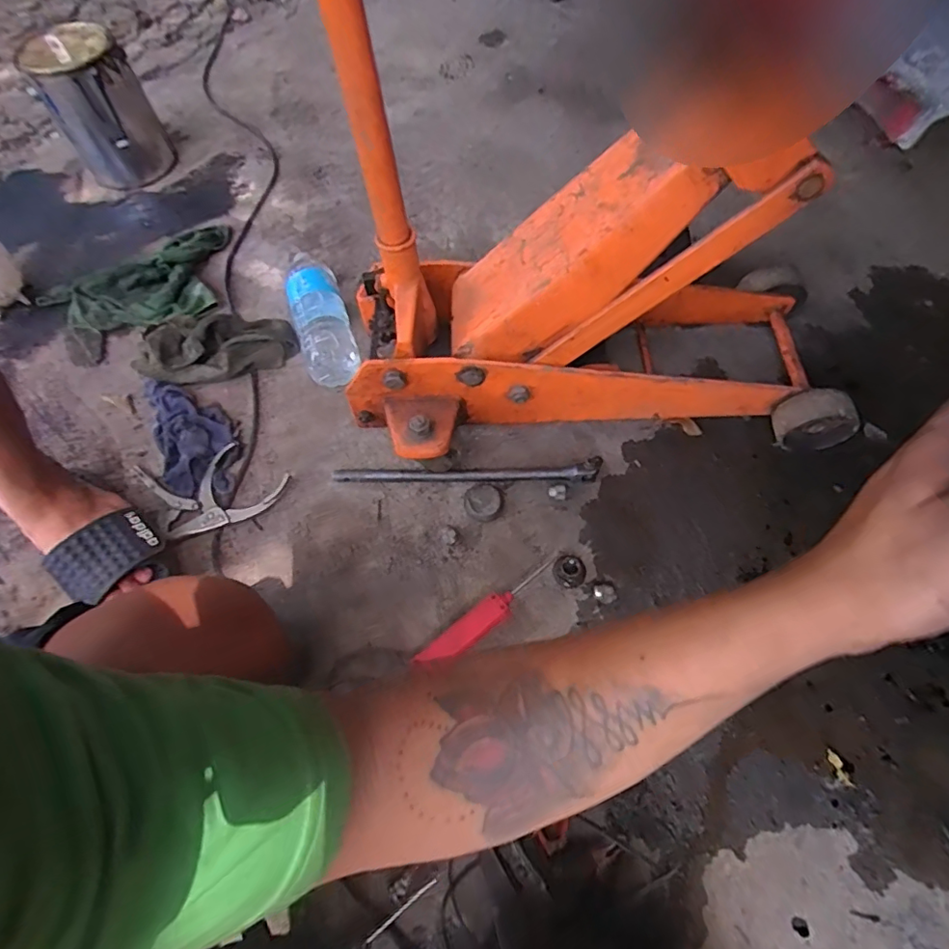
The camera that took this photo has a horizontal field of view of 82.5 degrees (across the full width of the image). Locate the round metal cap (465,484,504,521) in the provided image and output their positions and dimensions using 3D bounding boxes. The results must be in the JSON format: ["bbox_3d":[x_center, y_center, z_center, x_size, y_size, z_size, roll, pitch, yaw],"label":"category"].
[{"bbox_3d":[0.012,0.036,0.717,0.049,0.016,0.050,-1,63,1],"label":"round metal cap"}]

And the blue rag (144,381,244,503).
[{"bbox_3d":[-0.402,-0.062,0.771,0.097,0.034,0.219,-24,65,-10],"label":"blue rag"}]

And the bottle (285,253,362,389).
[{"bbox_3d":[-0.238,-0.241,0.840,0.082,0.070,0.233,-17,63,-7],"label":"bottle"}]

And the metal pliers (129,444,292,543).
[{"bbox_3d":[-0.350,0.014,0.730,0.186,0.023,0.127,-22,64,-9],"label":"metal pliers"}]

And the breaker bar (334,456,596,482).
[{"bbox_3d":[-0.010,-0.004,0.731,0.361,0.029,0.032,-1,63,1],"label":"breaker bar"}]

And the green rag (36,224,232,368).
[{"bbox_3d":[-0.541,-0.311,0.907,0.322,0.040,0.196,-33,67,-14],"label":"green rag"}]

